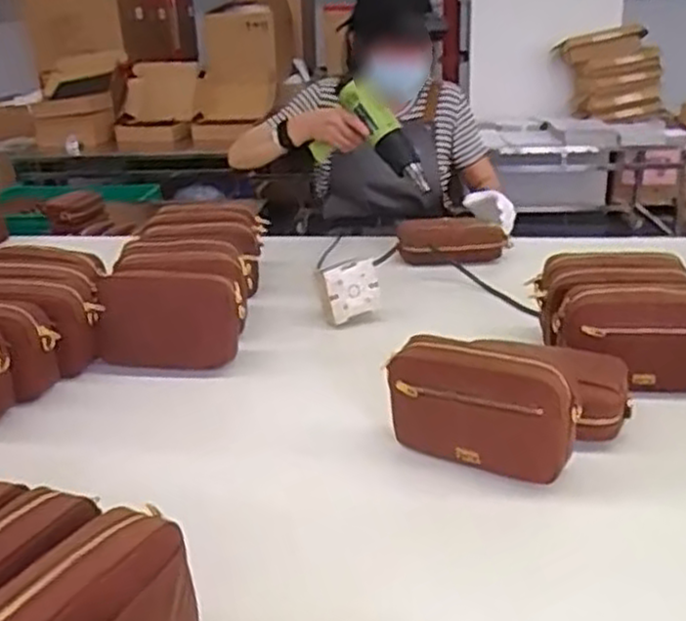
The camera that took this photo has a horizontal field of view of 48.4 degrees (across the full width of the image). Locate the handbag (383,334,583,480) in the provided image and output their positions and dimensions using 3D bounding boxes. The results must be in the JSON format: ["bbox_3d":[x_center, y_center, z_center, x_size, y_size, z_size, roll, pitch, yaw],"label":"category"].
[{"bbox_3d":[0.140,0.102,0.789,0.196,0.132,0.050,12,26,30],"label":"handbag"}]

